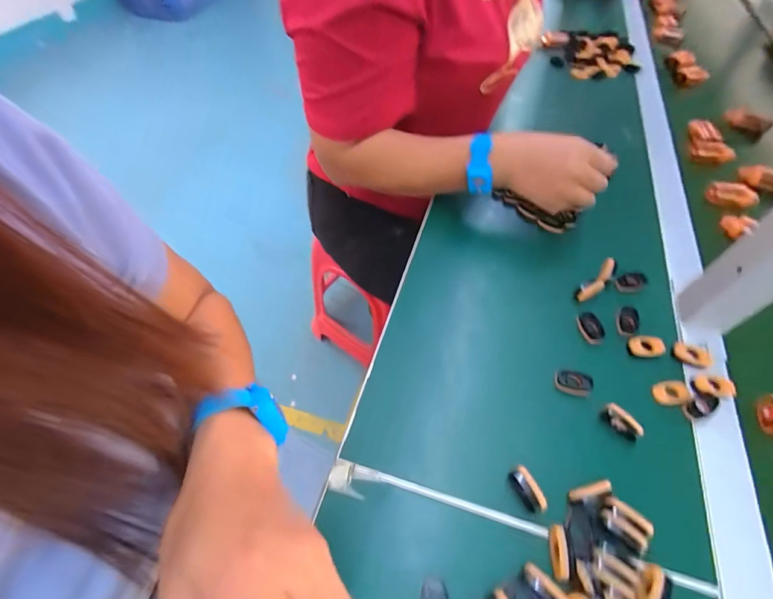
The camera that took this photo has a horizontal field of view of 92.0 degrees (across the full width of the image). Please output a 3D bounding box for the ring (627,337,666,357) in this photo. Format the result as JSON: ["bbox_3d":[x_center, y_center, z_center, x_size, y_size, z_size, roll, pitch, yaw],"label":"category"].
[{"bbox_3d":[0.263,0.047,0.377,0.033,0.008,0.021,2,54,0],"label":"ring"}]

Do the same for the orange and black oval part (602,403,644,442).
[{"bbox_3d":[0.208,0.109,0.330,0.009,0.020,0.033,-33,61,-22],"label":"orange and black oval part"}]

